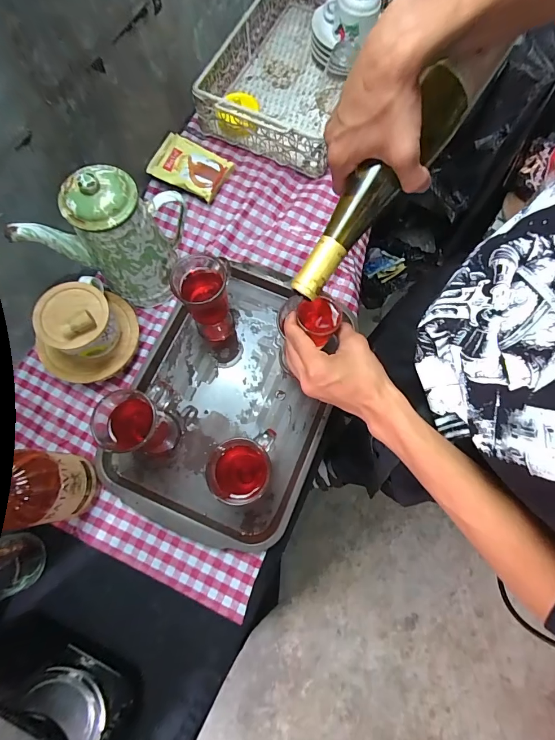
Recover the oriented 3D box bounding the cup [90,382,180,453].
[{"bbox_3d":[-0.195,0.072,0.504,0.080,0.125,0.084,0,74,-1],"label":"cup"}]

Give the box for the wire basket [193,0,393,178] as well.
[{"bbox_3d":[0.040,-0.596,0.659,0.239,0.104,0.432,21,74,5],"label":"wire basket"}]

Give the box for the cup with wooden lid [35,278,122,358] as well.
[{"bbox_3d":[-0.280,-0.067,0.511,0.096,0.089,0.094,0,74,-1],"label":"cup with wooden lid"}]

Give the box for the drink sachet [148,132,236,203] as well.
[{"bbox_3d":[-0.155,-0.356,0.624,0.128,0.030,0.089,24,75,6],"label":"drink sachet"}]

